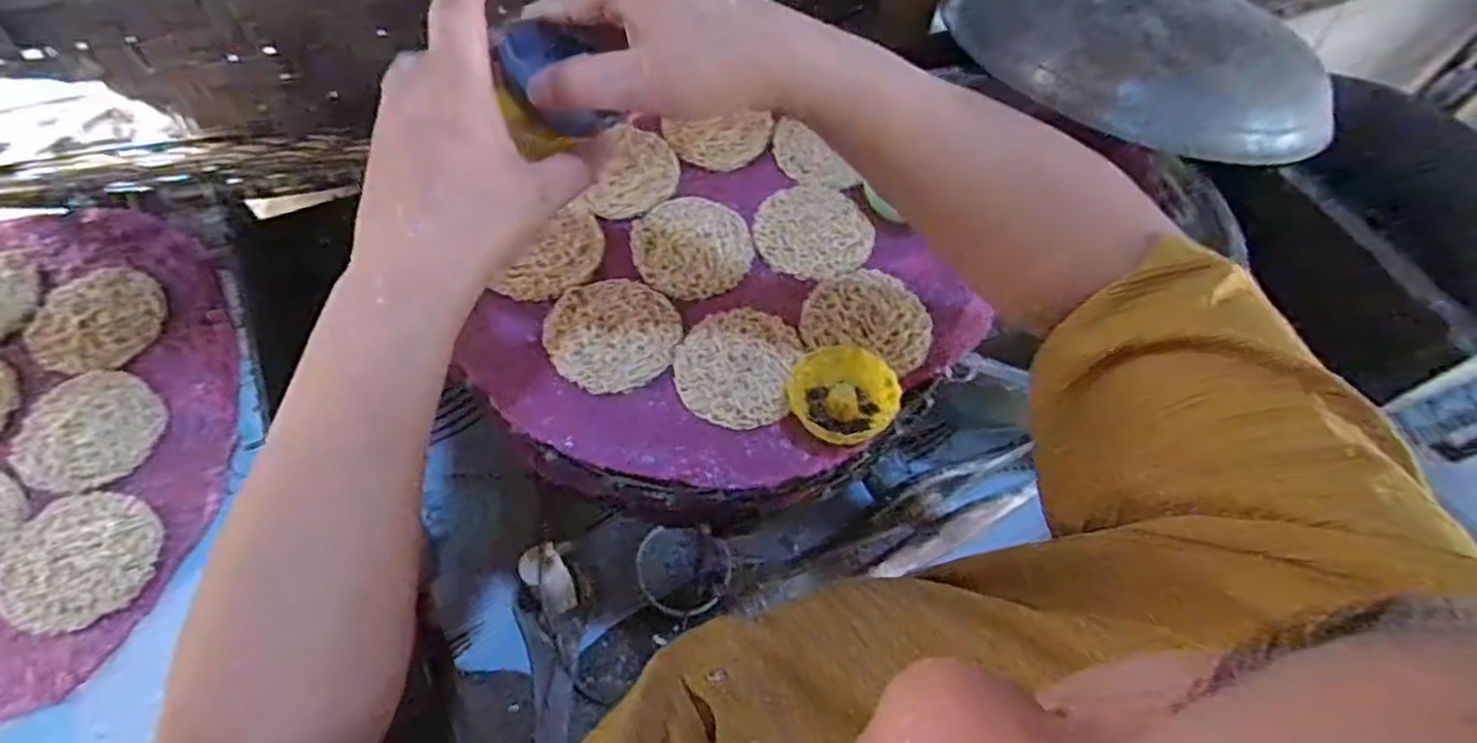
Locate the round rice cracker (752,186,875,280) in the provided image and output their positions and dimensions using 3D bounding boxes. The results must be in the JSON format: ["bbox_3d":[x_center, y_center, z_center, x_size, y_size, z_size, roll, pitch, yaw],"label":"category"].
[{"bbox_3d":[0.051,-0.098,0.484,0.073,0.009,0.080,2,62,-3],"label":"round rice cracker"}]

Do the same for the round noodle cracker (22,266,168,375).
[{"bbox_3d":[-0.437,-0.036,0.479,0.080,0.006,0.082,2,62,-3],"label":"round noodle cracker"}]

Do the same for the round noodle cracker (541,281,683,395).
[{"bbox_3d":[-0.077,-0.025,0.432,0.078,0.004,0.079,2,62,-3],"label":"round noodle cracker"}]

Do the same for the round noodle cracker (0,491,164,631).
[{"bbox_3d":[-0.381,0.109,0.408,0.080,0.012,0.076,2,62,-3],"label":"round noodle cracker"}]

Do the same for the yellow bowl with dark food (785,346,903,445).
[{"bbox_3d":[0.059,0.013,0.409,0.058,0.018,0.063,2,62,-3],"label":"yellow bowl with dark food"}]

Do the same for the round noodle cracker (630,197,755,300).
[{"bbox_3d":[-0.031,-0.085,0.472,0.078,0.004,0.078,2,62,-3],"label":"round noodle cracker"}]

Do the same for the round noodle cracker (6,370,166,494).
[{"bbox_3d":[-0.412,0.037,0.444,0.080,0.008,0.077,2,62,-3],"label":"round noodle cracker"}]

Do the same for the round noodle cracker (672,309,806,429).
[{"bbox_3d":[-0.001,-0.006,0.426,0.072,0.005,0.081,15,62,4],"label":"round noodle cracker"}]

